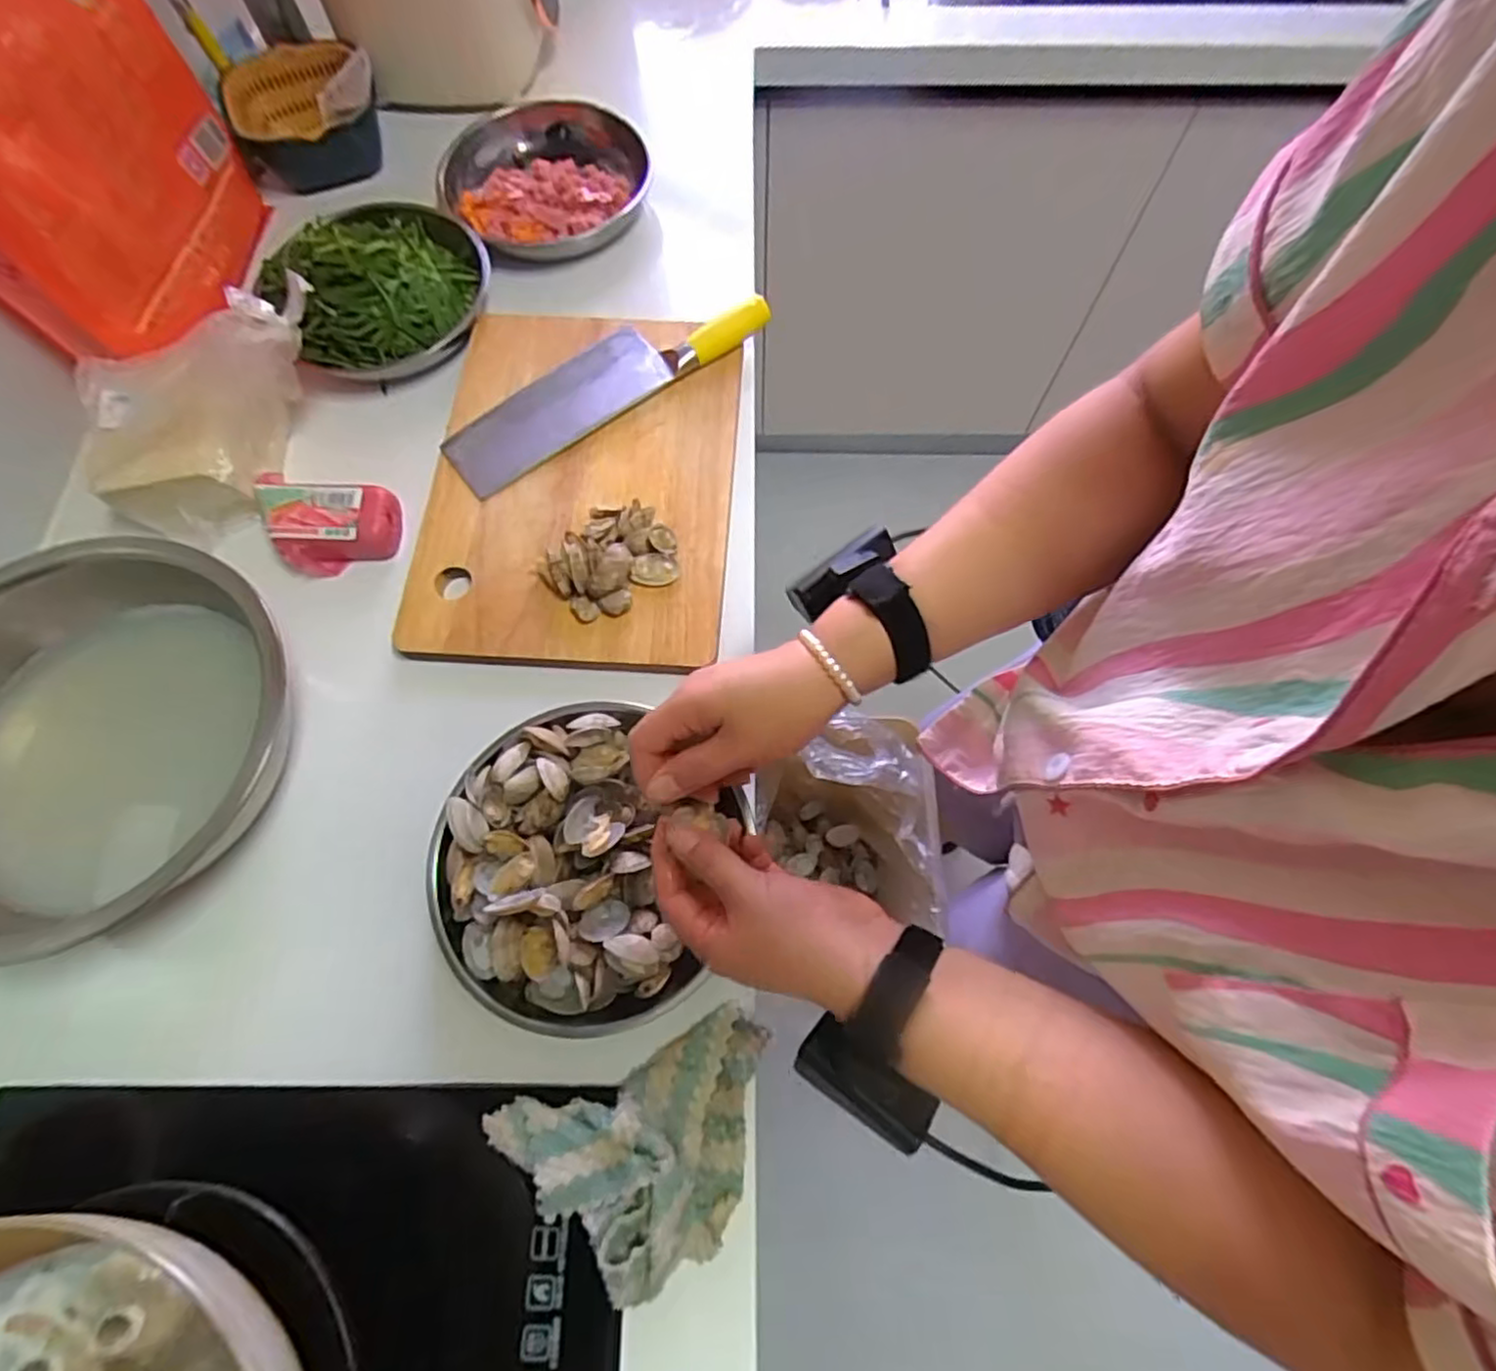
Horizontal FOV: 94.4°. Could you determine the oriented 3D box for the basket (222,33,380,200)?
[{"bbox_3d":[-0.474,-0.613,0.748,0.150,0.083,0.132,-26,73,-9],"label":"basket"}]

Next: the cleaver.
[{"bbox_3d":[-0.126,-0.279,0.623,0.310,0.024,0.073,-36,75,-12],"label":"cleaver"}]

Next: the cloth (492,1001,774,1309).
[{"bbox_3d":[-0.057,0.282,0.416,0.160,0.034,0.117,-20,73,-8],"label":"cloth"}]

